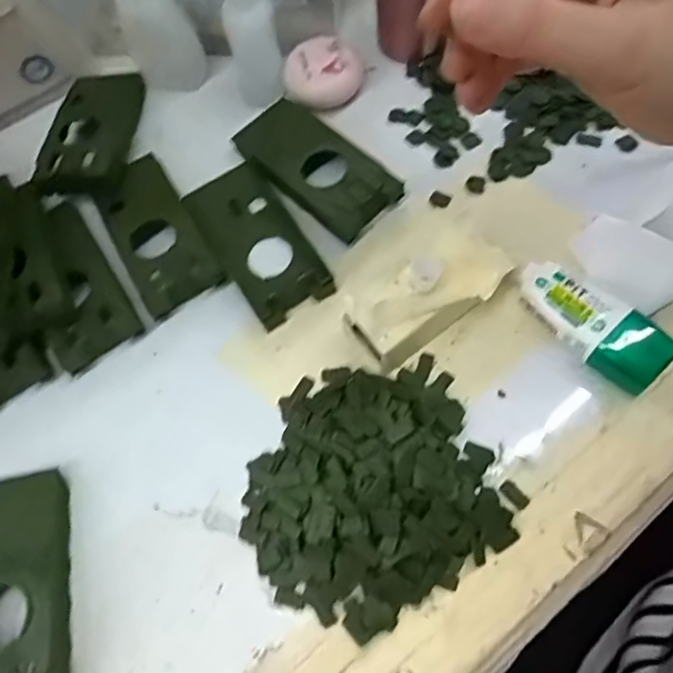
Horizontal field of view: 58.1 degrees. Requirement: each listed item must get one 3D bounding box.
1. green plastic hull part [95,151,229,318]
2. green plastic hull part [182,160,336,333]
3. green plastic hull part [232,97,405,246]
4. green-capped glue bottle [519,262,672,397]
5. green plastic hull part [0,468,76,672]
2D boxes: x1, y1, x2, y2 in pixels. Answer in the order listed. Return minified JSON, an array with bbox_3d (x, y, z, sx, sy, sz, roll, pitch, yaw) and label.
[{"bbox_3d":[-0.104,-0.062,0.345,0.044,0.012,0.103,-31,67,-6],"label":"green plastic hull part"},{"bbox_3d":[-0.046,-0.056,0.340,0.047,0.013,0.100,-33,67,-7],"label":"green plastic hull part"},{"bbox_3d":[-0.013,-0.102,0.352,0.046,0.020,0.103,-44,69,-12],"label":"green plastic hull part"},{"bbox_3d":[0.125,-0.007,0.298,0.077,0.020,0.031,37,76,19],"label":"green-capped glue bottle"},{"bbox_3d":[-0.150,0.116,0.281,0.050,0.016,0.101,-11,66,2],"label":"green plastic hull part"}]

